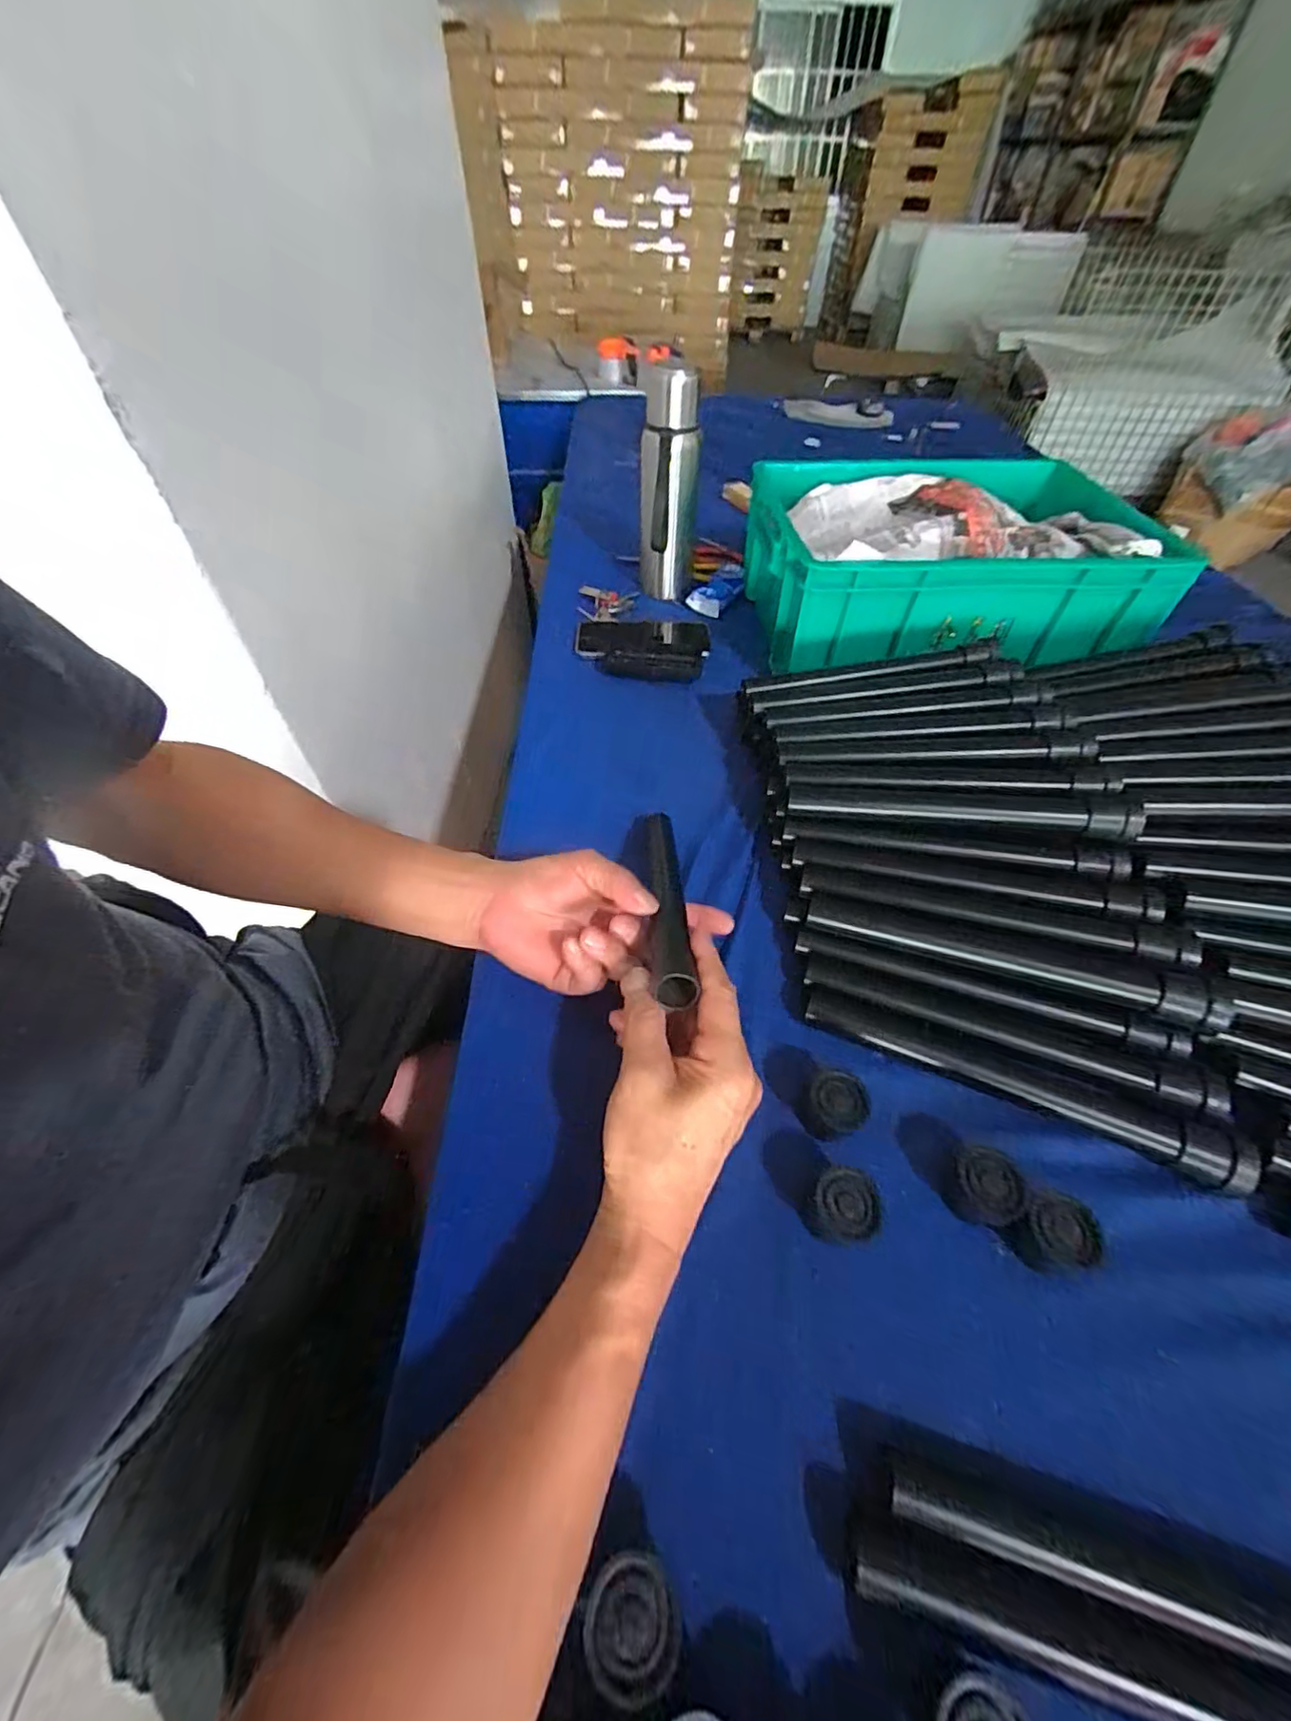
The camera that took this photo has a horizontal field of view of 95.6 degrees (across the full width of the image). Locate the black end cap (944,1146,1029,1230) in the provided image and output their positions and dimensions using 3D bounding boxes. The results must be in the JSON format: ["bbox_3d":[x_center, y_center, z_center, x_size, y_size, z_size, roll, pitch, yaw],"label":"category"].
[{"bbox_3d":[0.184,0.179,0.320,0.034,0.028,0.036,0,49,0],"label":"black end cap"}]

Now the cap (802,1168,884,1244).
[{"bbox_3d":[0.105,0.187,0.314,0.034,0.032,0.035,0,49,0],"label":"cap"}]

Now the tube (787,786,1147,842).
[{"bbox_3d":[0.235,-0.038,0.443,0.242,0.023,0.022,9,49,7],"label":"tube"}]

